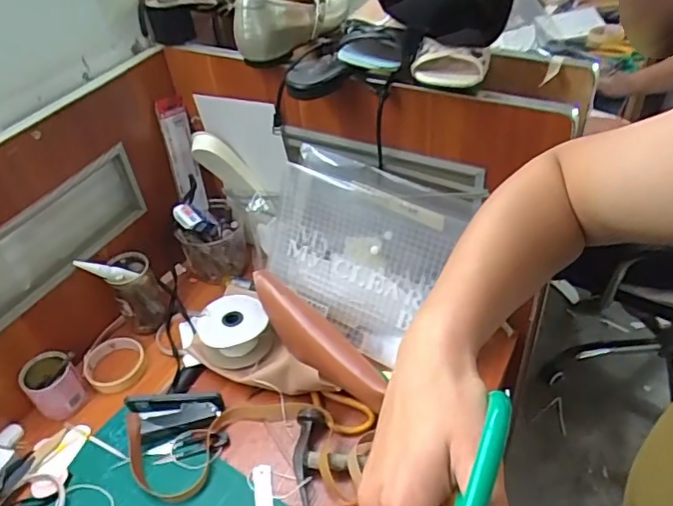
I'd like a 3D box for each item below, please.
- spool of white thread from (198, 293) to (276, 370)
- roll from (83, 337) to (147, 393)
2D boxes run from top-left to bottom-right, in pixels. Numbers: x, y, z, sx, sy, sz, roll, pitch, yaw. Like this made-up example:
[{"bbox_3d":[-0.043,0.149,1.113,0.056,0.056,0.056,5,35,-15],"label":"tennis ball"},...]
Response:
[{"bbox_3d":[-0.147,0.114,0.815,0.096,0.061,0.098,-3,42,3],"label":"spool of white thread"},{"bbox_3d":[-0.321,0.160,0.825,0.084,0.027,0.083,-3,42,3],"label":"roll"}]

